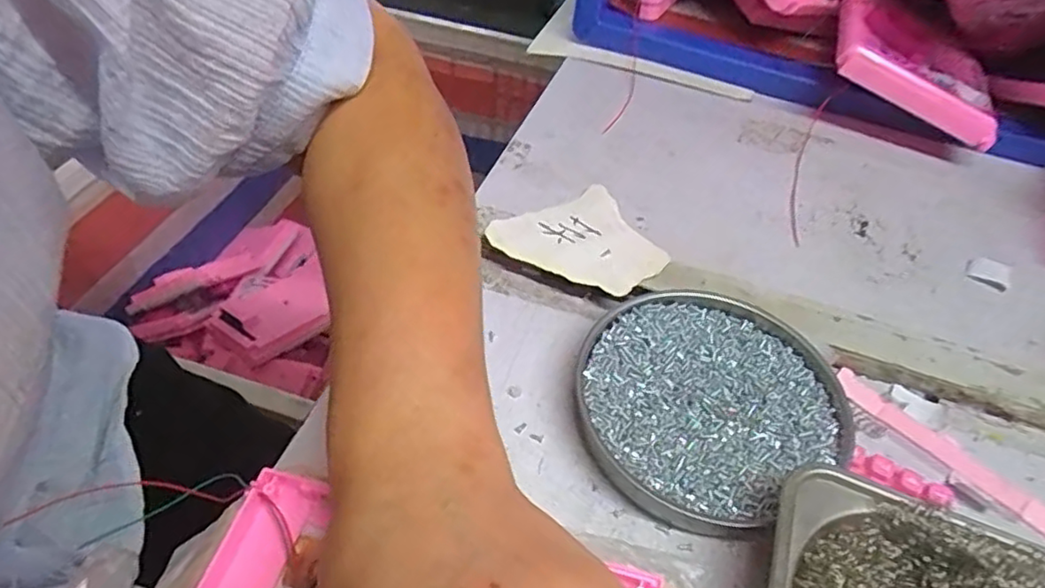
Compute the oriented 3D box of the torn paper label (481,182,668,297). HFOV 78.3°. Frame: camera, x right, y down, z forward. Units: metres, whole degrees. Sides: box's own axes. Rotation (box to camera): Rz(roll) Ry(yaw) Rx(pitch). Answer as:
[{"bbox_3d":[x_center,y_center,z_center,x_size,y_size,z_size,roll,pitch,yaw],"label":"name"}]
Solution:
[{"bbox_3d":[0.036,-0.029,0.400,0.093,0.010,0.086,-22,55,-24],"label":"torn paper label"}]

